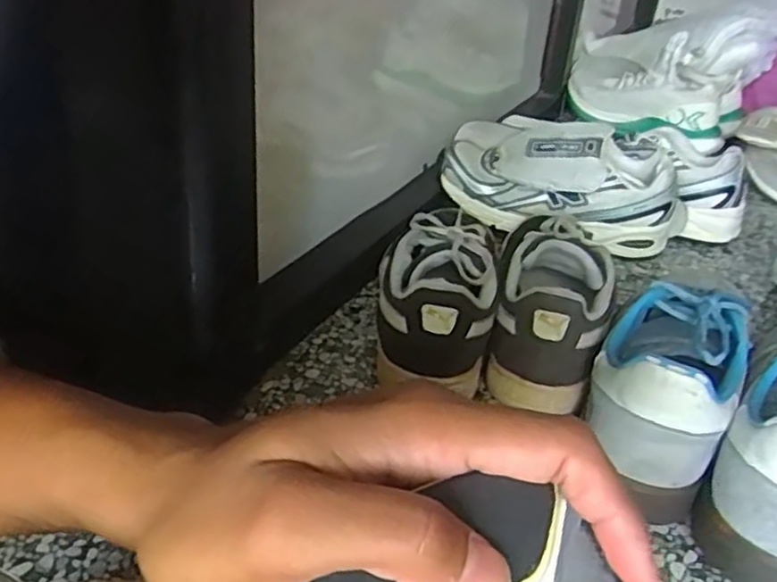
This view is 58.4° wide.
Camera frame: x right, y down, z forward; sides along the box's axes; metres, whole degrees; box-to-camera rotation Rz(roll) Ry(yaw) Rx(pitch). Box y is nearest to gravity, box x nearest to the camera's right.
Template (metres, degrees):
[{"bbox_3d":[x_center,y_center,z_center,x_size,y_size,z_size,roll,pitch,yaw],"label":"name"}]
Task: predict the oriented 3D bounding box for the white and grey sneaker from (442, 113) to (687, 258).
[{"bbox_3d":[0.183,-0.124,0.735,0.246,0.103,0.114,7,31,3],"label":"white and grey sneaker"}]

